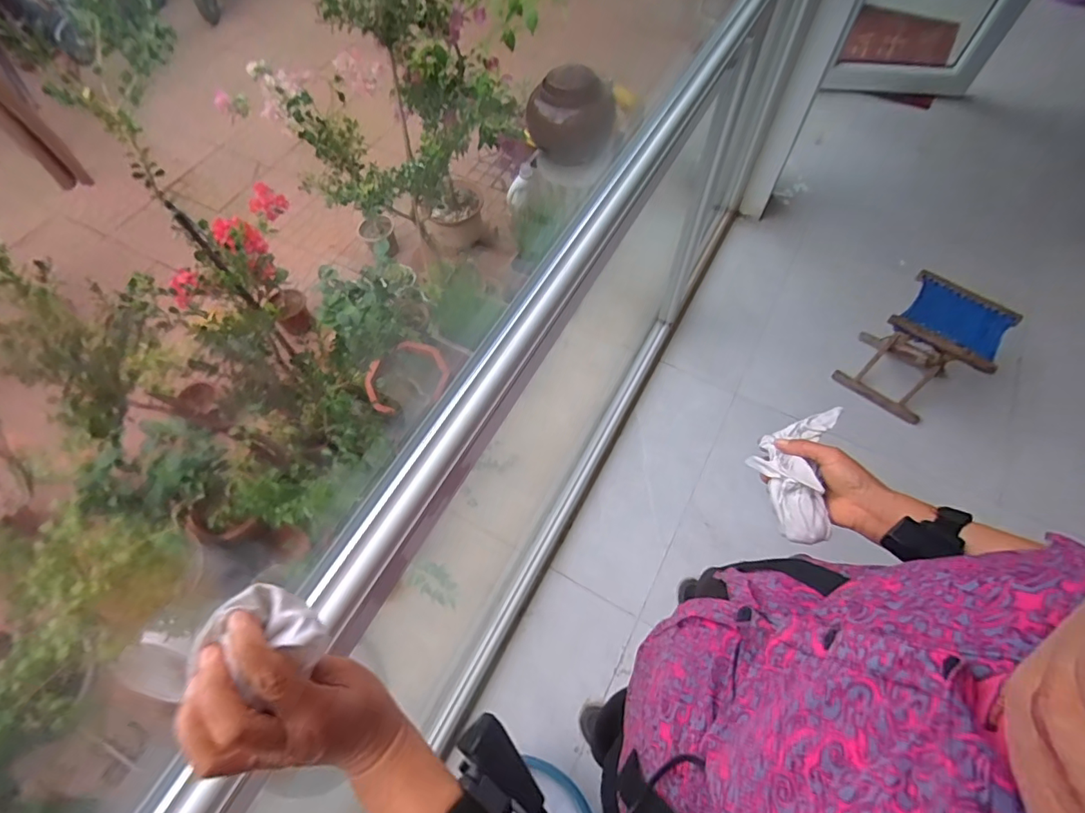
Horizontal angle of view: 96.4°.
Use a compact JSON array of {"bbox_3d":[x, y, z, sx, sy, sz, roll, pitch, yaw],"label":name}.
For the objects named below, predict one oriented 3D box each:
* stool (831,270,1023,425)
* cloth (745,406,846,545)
[{"bbox_3d":[1.196,-0.184,1.546,0.286,0.358,0.253,33,69,18],"label":"stool"},{"bbox_3d":[0.293,0.070,0.560,0.085,0.051,0.159,13,65,3],"label":"cloth"}]

